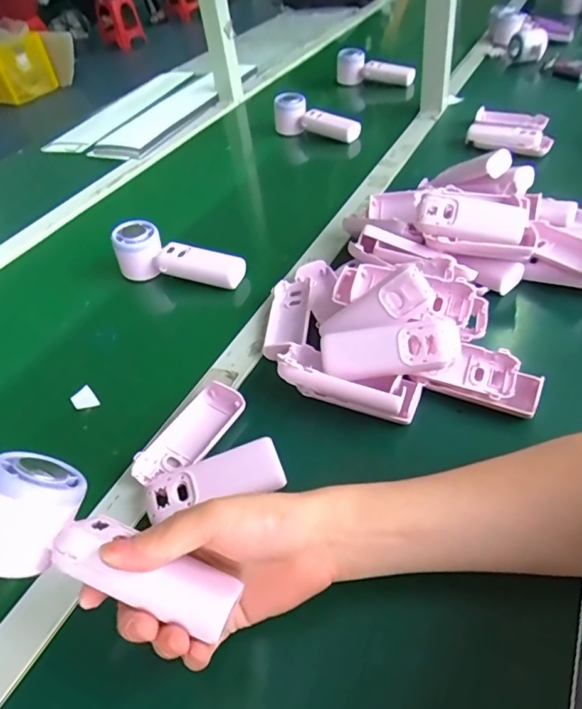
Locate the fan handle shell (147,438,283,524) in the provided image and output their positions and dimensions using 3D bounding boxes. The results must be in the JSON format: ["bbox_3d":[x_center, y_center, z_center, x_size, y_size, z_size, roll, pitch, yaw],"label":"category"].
[{"bbox_3d":[-0.059,0.099,0.380,0.103,0.023,0.038,-16,46,-9],"label":"fan handle shell"}]

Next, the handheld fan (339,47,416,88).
[{"bbox_3d":[0.172,-0.593,1.022,0.163,0.059,0.062,28,55,29],"label":"handheld fan"}]

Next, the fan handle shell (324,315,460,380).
[{"bbox_3d":[0.084,-0.004,0.422,0.112,0.026,0.045,-4,82,18],"label":"fan handle shell"}]

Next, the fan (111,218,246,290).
[{"bbox_3d":[-0.135,-0.119,0.596,0.164,0.051,0.050,13,49,18],"label":"fan"}]

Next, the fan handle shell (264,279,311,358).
[{"bbox_3d":[-0.004,-0.038,0.512,0.041,0.025,0.118,1,46,8],"label":"fan handle shell"}]

